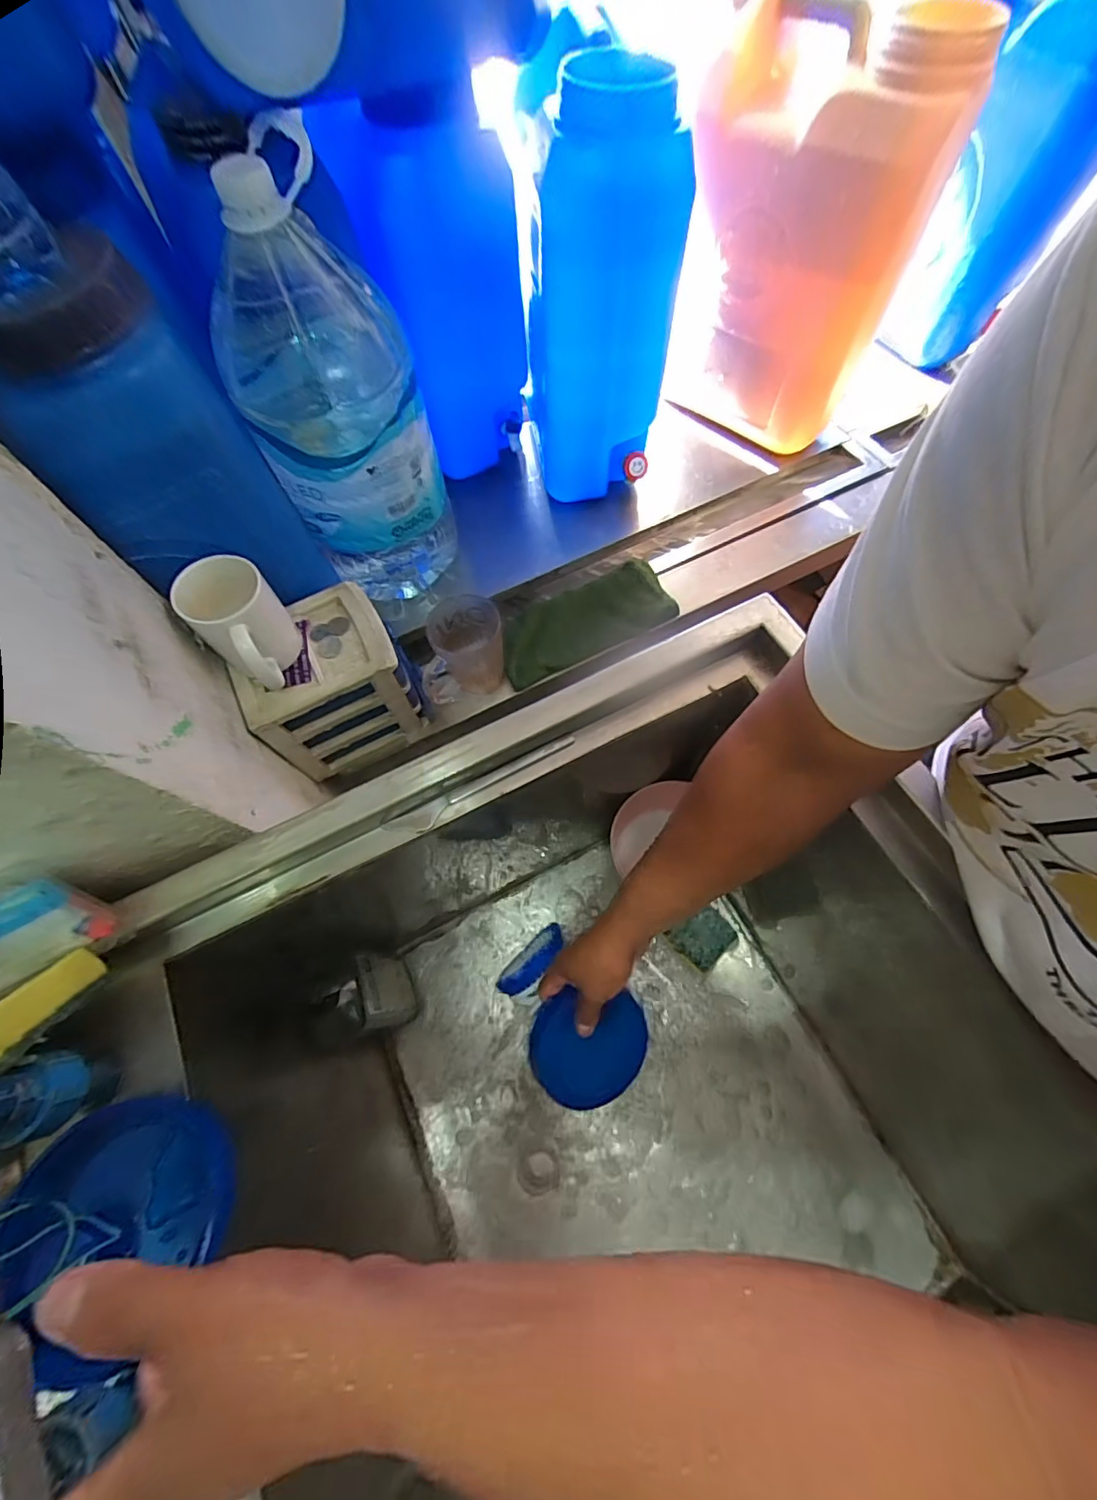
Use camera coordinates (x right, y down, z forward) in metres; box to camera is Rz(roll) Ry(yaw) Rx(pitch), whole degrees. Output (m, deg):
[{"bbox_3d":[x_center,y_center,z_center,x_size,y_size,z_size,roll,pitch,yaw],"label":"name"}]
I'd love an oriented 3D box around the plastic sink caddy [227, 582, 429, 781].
[{"bbox_3d":[-0.259,-0.078,0.628,0.166,0.160,0.140,-28,68,-10],"label":"plastic sink caddy"}]

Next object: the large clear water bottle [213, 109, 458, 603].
[{"bbox_3d":[-0.226,-0.365,0.602,0.173,0.425,0.144,-11,67,-3],"label":"large clear water bottle"}]

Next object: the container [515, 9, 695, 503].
[{"bbox_3d":[0.060,-0.591,0.668,0.163,0.395,0.235,-8,66,-2],"label":"container"}]

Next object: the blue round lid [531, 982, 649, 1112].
[{"bbox_3d":[0.041,0.301,0.513,0.114,0.011,0.104,1,84,-6],"label":"blue round lid"}]

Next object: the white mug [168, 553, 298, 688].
[{"bbox_3d":[-0.297,-0.124,0.508,0.091,0.103,0.080,42,74,18],"label":"white mug"}]

